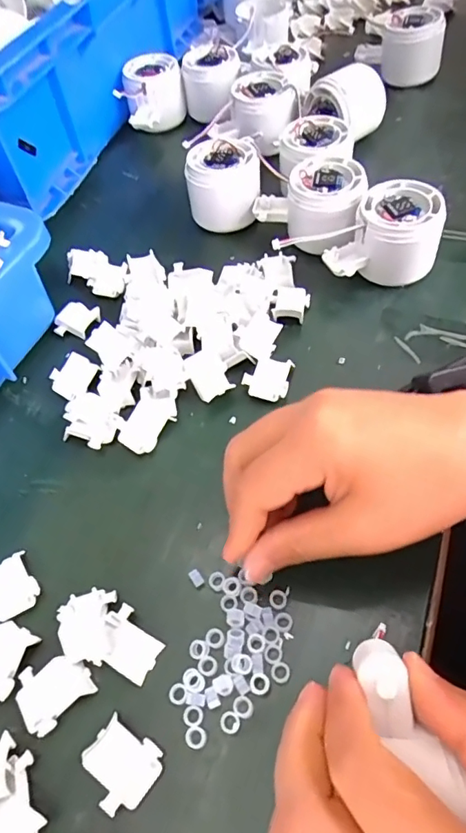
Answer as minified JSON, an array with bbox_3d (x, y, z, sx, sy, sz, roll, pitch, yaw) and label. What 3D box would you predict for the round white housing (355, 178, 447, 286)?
[{"bbox_3d":[0.114,-0.128,0.360,0.061,0.051,0.055,14,60,11],"label":"round white housing"}]

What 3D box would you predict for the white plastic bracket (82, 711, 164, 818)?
[{"bbox_3d":[-0.049,0.153,0.222,0.031,0.011,0.029,31,64,20],"label":"white plastic bracket"}]

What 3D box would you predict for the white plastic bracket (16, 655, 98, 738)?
[{"bbox_3d":[-0.087,0.130,0.243,0.033,0.006,0.029,-40,65,-20],"label":"white plastic bracket"}]

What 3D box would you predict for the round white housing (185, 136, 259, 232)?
[{"bbox_3d":[-0.006,-0.184,0.415,0.055,0.061,0.052,-1,58,2],"label":"round white housing"}]

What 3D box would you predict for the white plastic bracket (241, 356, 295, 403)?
[{"bbox_3d":[0.023,-0.025,0.330,0.029,0.010,0.029,18,61,13],"label":"white plastic bracket"}]

